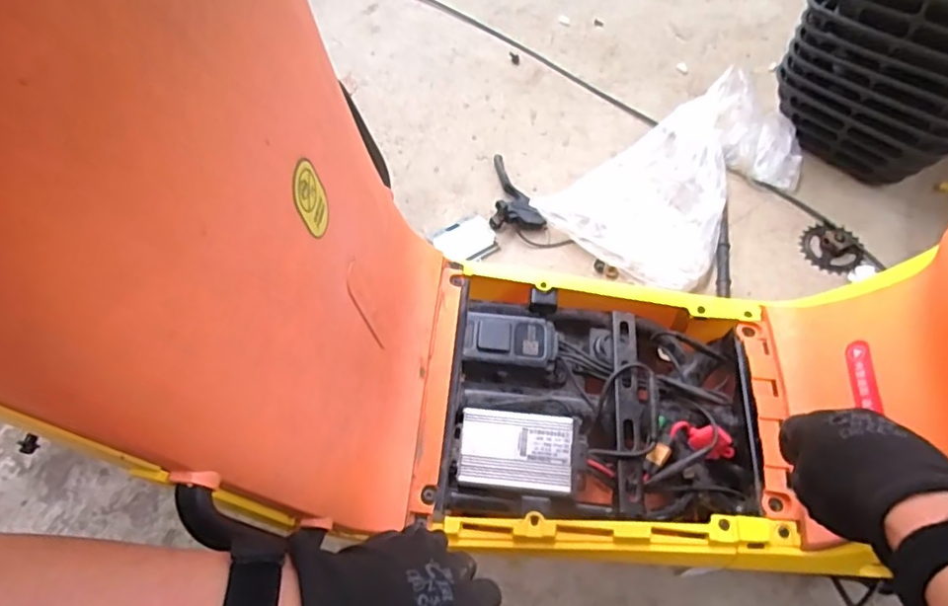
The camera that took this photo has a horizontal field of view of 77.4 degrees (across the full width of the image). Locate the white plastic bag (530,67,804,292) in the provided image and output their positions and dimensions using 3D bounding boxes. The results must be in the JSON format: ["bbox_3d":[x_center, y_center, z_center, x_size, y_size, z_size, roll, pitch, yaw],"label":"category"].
[{"bbox_3d":[0.321,-0.205,0.887,0.387,0.101,0.245,-40,66,-19],"label":"white plastic bag"}]

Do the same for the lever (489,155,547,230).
[{"bbox_3d":[0.064,-0.182,0.914,0.082,0.040,0.155,-3,60,0],"label":"lever"}]

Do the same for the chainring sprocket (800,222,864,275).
[{"bbox_3d":[0.516,-0.080,0.856,0.080,0.013,0.083,-1,60,1],"label":"chainring sprocket"}]

